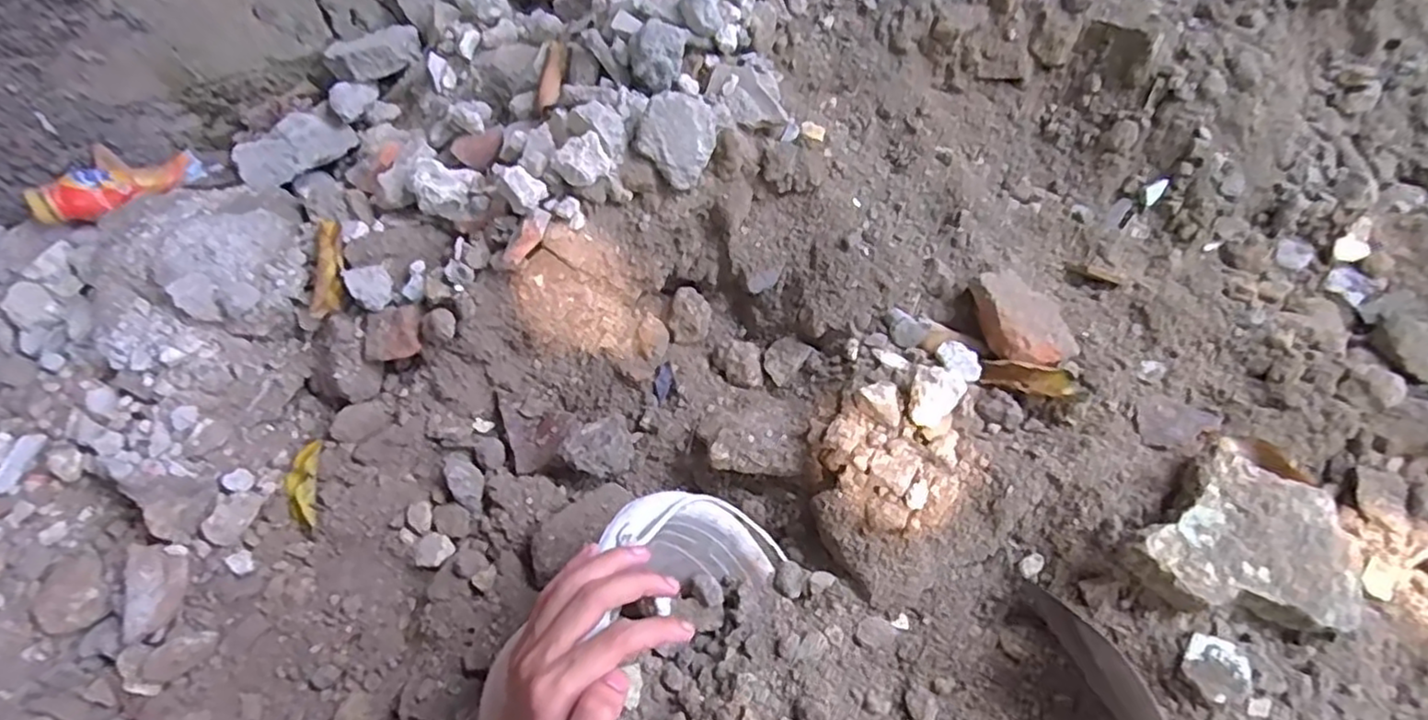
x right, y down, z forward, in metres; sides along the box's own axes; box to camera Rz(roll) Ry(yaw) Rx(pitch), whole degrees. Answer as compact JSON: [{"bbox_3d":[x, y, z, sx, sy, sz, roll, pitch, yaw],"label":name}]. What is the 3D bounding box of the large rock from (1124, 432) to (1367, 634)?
[{"bbox_3d":[0.417,0.142,0.510,0.177,0.042,0.143,-37,64,-20],"label":"large rock"}]

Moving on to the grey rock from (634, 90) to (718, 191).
[{"bbox_3d":[-0.036,-0.202,0.609,0.067,0.073,0.040,22,22,-19],"label":"grey rock"}]

